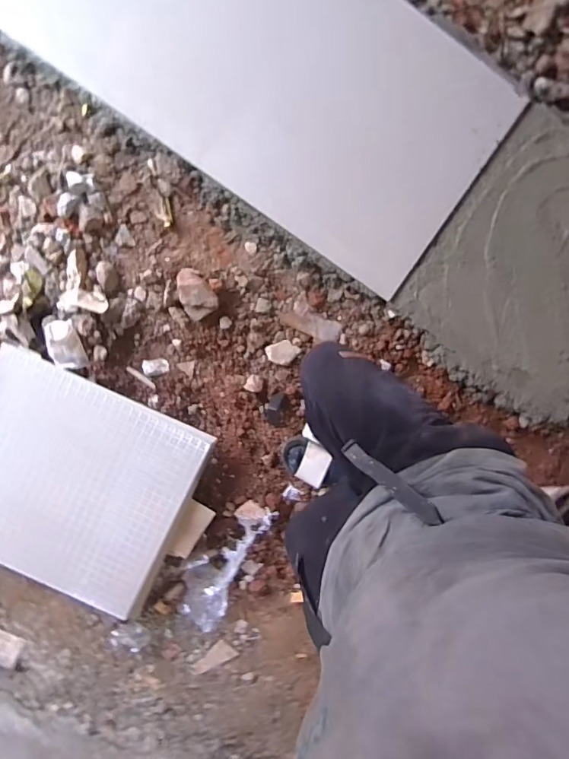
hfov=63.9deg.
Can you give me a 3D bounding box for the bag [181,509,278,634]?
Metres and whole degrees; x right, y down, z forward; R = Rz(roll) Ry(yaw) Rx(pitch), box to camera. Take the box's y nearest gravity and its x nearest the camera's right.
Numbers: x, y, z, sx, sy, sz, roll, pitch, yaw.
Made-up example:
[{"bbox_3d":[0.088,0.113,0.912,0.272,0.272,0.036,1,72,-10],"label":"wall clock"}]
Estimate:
[{"bbox_3d":[-0.186,0.538,1.337,0.161,0.081,0.407,26,98,-6],"label":"bag"}]

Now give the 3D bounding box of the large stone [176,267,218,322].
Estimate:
[{"bbox_3d":[-0.242,-0.232,1.216,0.094,0.055,0.137,-32,99,4],"label":"large stone"}]

